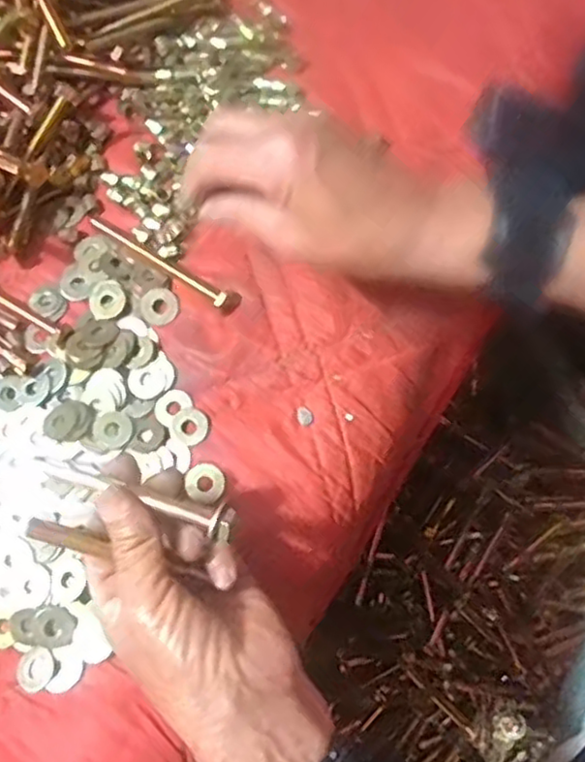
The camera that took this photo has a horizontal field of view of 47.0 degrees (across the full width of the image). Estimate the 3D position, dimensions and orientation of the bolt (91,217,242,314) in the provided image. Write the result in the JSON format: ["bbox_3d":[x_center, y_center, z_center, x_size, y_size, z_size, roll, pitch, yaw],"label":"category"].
[{"bbox_3d":[-0.079,-0.073,0.401,0.109,0.012,0.013,32,79,12],"label":"bolt"}]

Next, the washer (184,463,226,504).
[{"bbox_3d":[-0.048,0.056,0.367,0.022,0.004,0.021,0,60,0],"label":"washer"}]

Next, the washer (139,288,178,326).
[{"bbox_3d":[-0.079,-0.045,0.401,0.022,0.004,0.022,-1,74,4],"label":"washer"}]

